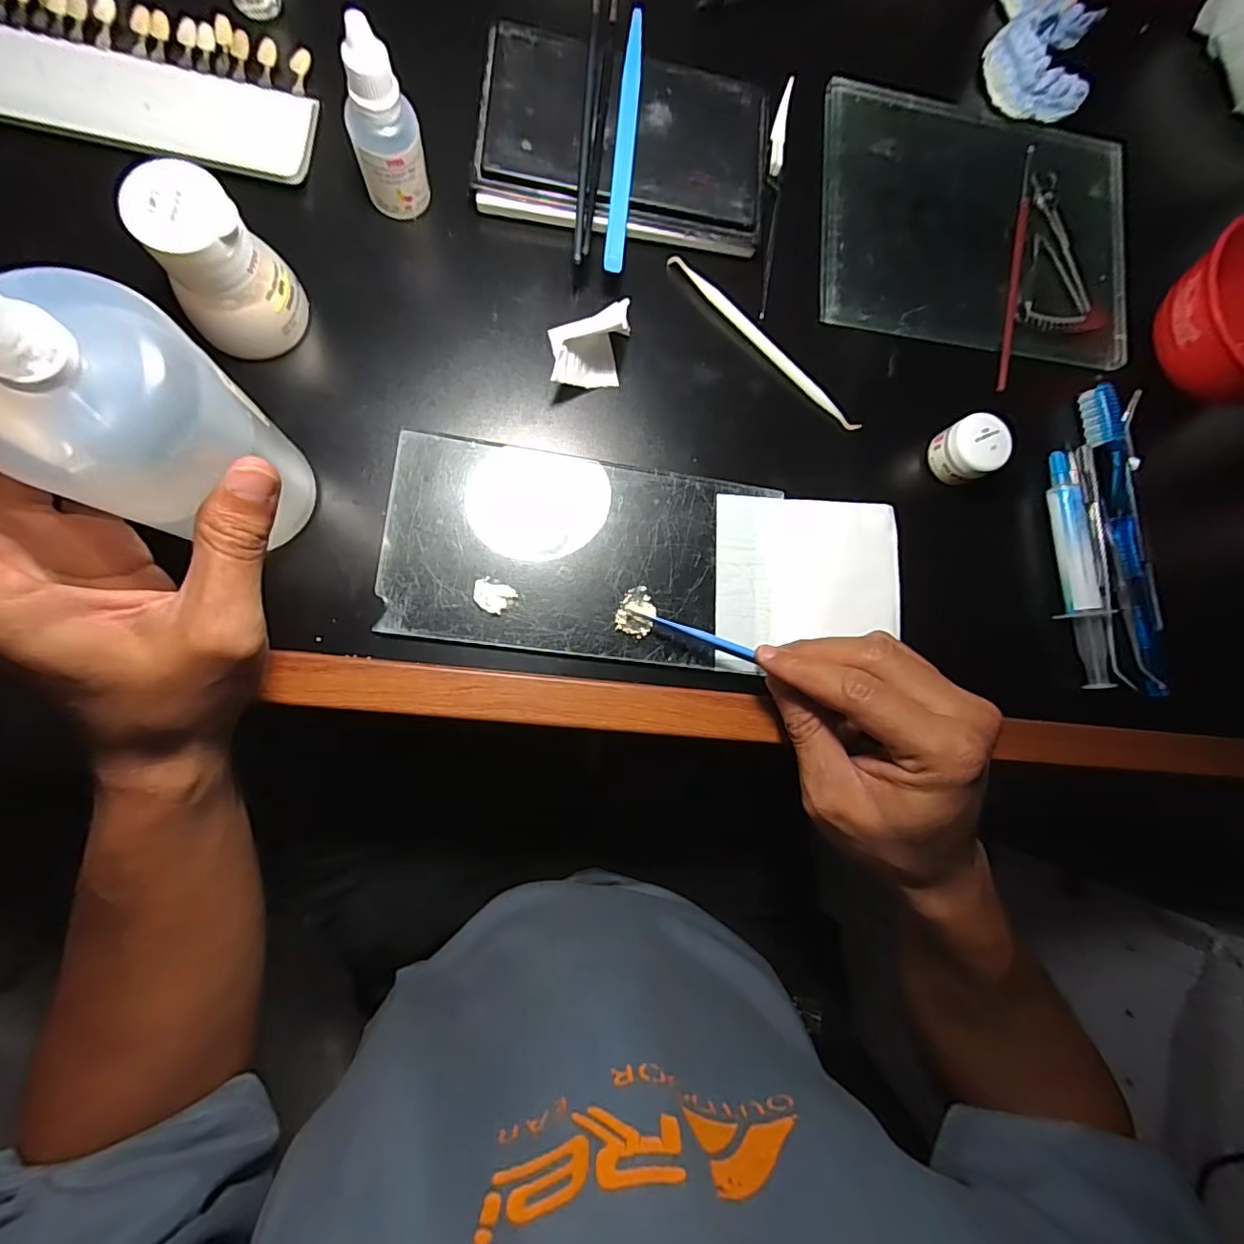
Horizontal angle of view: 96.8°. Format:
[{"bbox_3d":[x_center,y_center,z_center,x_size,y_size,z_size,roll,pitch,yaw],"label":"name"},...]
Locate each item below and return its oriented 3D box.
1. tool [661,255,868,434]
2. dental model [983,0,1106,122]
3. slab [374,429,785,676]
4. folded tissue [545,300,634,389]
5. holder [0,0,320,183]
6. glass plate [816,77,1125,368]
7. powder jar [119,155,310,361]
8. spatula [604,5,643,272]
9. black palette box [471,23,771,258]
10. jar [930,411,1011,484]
[{"bbox_3d":[0.080,-0.155,0.309,0.138,0.005,0.009,41,82,-4],"label":"tool"},{"bbox_3d":[0.266,-0.365,0.350,0.060,0.034,0.084,15,85,-7],"label":"dental model"},{"bbox_3d":[-0.016,-0.034,0.282,0.197,0.005,0.100,7,86,-8],"label":"slab"},{"bbox_3d":[-0.015,-0.142,0.280,0.048,0.030,0.036,-15,89,-9],"label":"folded tissue"},{"bbox_3d":[-0.228,-0.257,0.261,0.149,0.012,0.078,7,86,-8],"label":"holder"},{"bbox_3d":[0.219,-0.245,0.335,0.199,0.011,0.159,4,86,-8],"label":"glass plate"},{"bbox_3d":[-0.171,-0.150,0.236,0.047,0.062,0.042,-37,93,-9],"label":"powder jar"},{"bbox_3d":[0.002,-0.247,0.283,0.010,0.004,0.137,6,86,-8],"label":"spatula"},{"bbox_3d":[0.003,-0.251,0.294,0.151,0.022,0.096,8,86,-8],"label":"black palette box"},{"bbox_3d":[0.193,-0.097,0.309,0.030,0.028,0.031,0,87,-9],"label":"jar"}]

